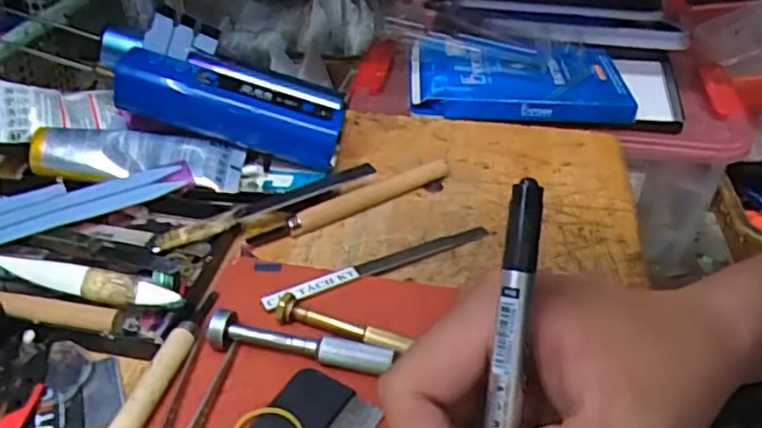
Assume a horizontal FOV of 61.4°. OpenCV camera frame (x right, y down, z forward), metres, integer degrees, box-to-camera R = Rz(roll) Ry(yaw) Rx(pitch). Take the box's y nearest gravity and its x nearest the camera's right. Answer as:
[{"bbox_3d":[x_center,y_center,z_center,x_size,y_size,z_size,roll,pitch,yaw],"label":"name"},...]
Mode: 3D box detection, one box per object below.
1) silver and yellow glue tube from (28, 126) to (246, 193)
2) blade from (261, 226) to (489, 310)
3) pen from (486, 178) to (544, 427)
[{"bbox_3d":[-0.138,-0.032,0.366,0.112,0.023,0.030,3,38,-5],"label":"silver and yellow glue tube"},{"bbox_3d":[0.001,0.025,0.329,0.128,0.005,0.013,-18,42,-23],"label":"blade"},{"bbox_3d":[0.037,0.051,0.190,0.010,0.122,0.007,6,0,-2],"label":"pen"}]

